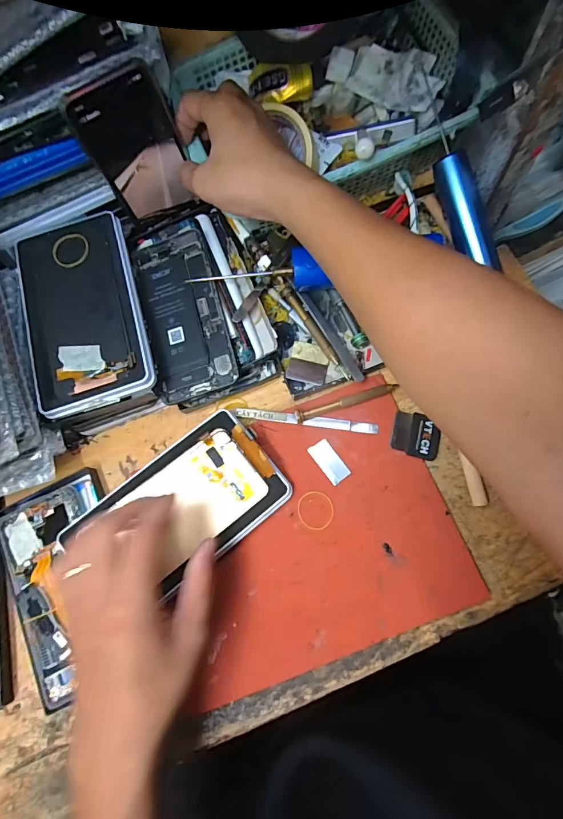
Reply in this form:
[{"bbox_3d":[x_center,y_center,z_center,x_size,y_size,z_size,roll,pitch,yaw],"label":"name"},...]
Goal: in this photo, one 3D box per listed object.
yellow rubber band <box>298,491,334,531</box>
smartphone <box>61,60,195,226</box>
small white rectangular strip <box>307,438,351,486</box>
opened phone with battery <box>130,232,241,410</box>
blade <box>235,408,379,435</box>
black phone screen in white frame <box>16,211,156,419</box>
[{"bbox_3d":[0.030,0.087,0.358,0.031,0.004,0.033,-3,74,4],"label":"yellow rubber band"},{"bbox_3d":[-0.122,-0.222,0.359,0.073,0.113,0.006,-30,62,-2],"label":"smartphone"},{"bbox_3d":[0.042,0.046,0.367,0.019,0.004,0.039,-35,75,-7],"label":"small white rectangular strip"},{"bbox_3d":[-0.091,-0.094,0.390,0.075,0.007,0.162,-15,75,2],"label":"opened phone with battery"},{"bbox_3d":[0.022,0.010,0.378,0.128,0.010,0.009,7,77,8],"label":"blade"},{"bbox_3d":[-0.180,-0.089,0.377,0.104,0.010,0.180,-17,76,-1],"label":"black phone screen in white frame"}]

